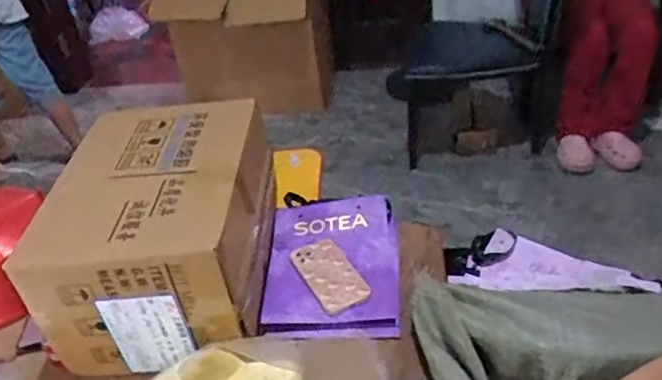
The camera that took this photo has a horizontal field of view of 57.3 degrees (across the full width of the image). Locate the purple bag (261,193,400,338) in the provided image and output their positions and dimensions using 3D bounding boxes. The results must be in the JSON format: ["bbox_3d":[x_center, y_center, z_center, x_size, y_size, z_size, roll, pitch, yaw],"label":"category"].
[{"bbox_3d":[0.003,0.112,1.023,0.216,0.037,0.306,-4,44,4],"label":"purple bag"}]

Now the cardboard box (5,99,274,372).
[{"bbox_3d":[-0.248,0.052,0.946,0.276,0.225,0.374,-2,35,8],"label":"cardboard box"}]

